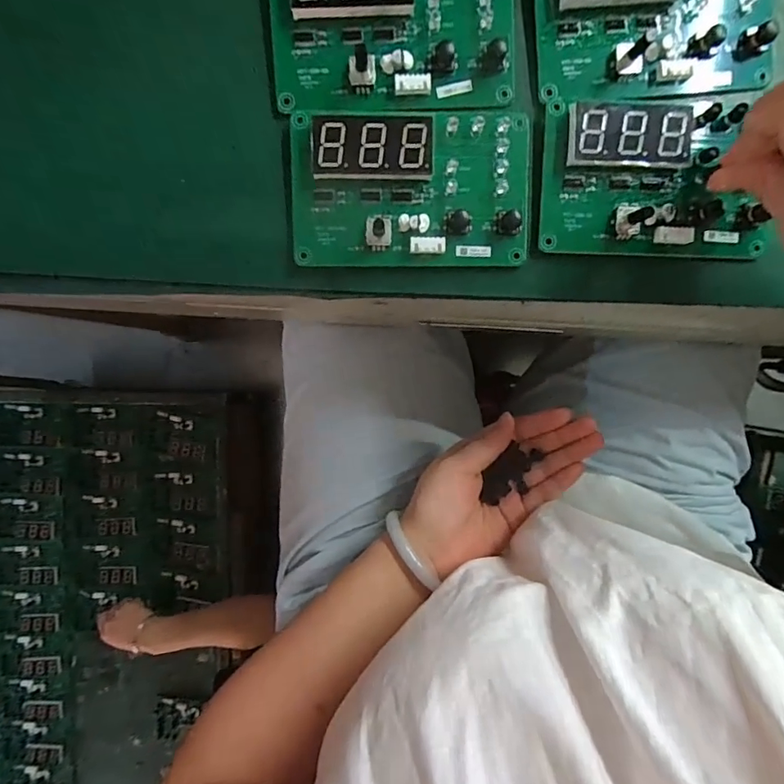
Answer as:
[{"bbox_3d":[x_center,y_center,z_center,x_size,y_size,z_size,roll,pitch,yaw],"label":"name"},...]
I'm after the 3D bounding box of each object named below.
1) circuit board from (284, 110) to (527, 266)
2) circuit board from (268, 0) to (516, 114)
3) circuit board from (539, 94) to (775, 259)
[{"bbox_3d":[0.010,-0.103,0.254,0.120,0.014,0.074,-2,94,-2],"label":"circuit board"},{"bbox_3d":[0.001,-0.182,0.247,0.121,0.012,0.075,-4,94,-2],"label":"circuit board"},{"bbox_3d":[0.137,-0.107,0.255,0.116,0.013,0.073,3,94,-2],"label":"circuit board"}]

